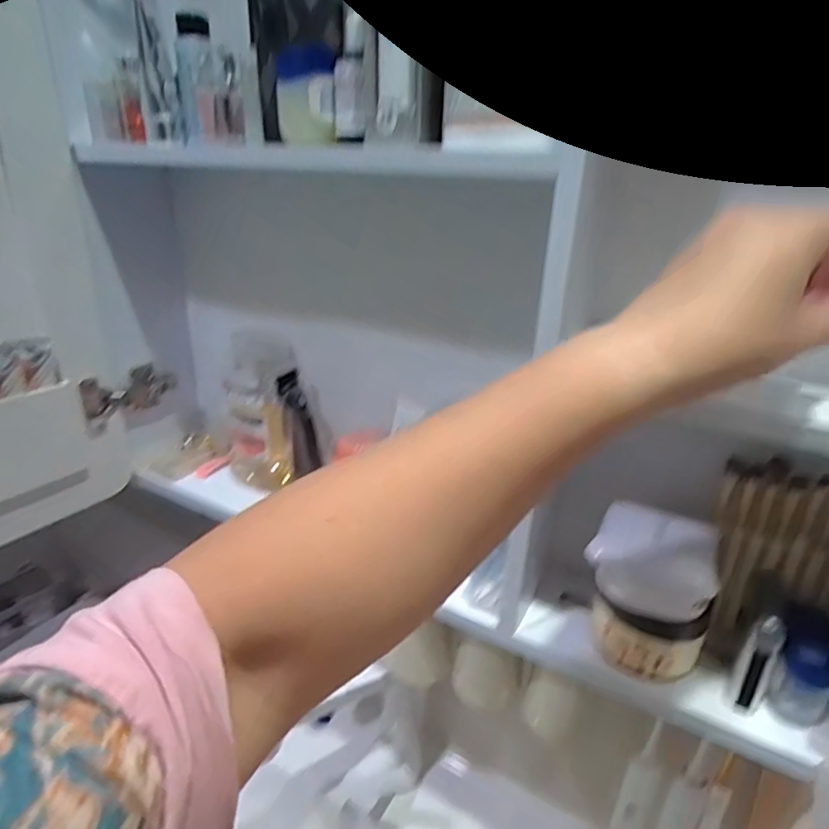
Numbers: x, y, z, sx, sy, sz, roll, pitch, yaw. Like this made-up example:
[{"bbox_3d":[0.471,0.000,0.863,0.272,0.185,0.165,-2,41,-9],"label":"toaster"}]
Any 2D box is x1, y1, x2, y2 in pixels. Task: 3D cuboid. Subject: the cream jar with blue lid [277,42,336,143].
[{"bbox_3d":[-0.076,-0.226,0.377,0.038,0.059,0.034,-4,25,-13],"label":"cream jar with blue lid"}]

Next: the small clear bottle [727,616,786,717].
[{"bbox_3d":[0.226,0.165,0.353,0.020,0.075,0.014,21,30,36],"label":"small clear bottle"}]

